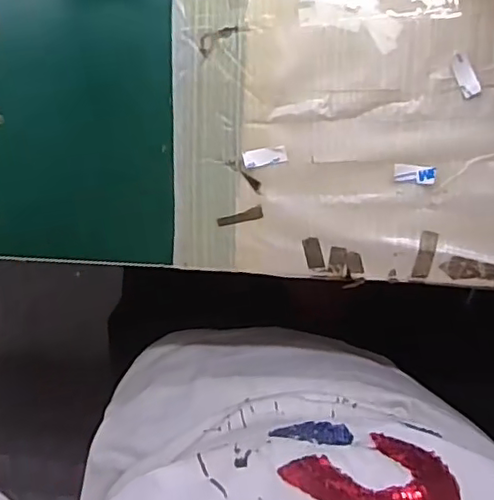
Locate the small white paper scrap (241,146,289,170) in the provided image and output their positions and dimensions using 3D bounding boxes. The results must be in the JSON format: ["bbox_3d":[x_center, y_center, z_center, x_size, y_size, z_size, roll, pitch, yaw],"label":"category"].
[{"bbox_3d":[0.011,-0.057,0.370,0.027,0.004,0.011,-11,95,7],"label":"small white paper scrap"}]

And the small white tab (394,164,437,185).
[{"bbox_3d":[0.101,-0.045,0.361,0.025,0.004,0.010,8,105,7],"label":"small white tab"}]

